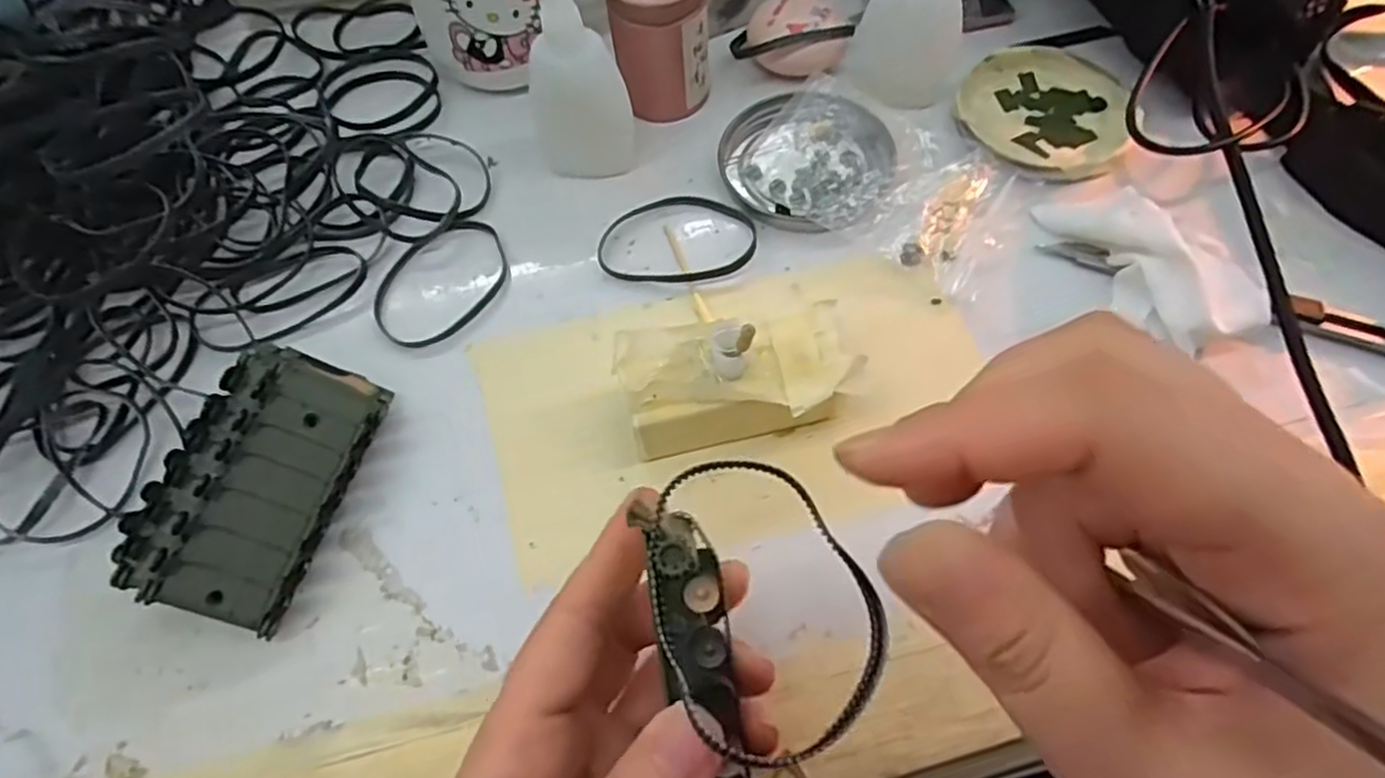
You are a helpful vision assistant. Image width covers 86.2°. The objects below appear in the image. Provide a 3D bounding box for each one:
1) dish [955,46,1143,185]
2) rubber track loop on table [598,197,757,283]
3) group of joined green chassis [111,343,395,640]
[{"bbox_3d":[0.165,-0.129,0.349,0.078,0.011,0.075,39,72,19],"label":"dish"},{"bbox_3d":[-0.006,-0.068,0.332,0.070,0.004,0.047,3,64,4],"label":"rubber track loop on table"},{"bbox_3d":[-0.156,0.032,0.269,0.059,0.034,0.096,18,66,11],"label":"group of joined green chassis"}]

